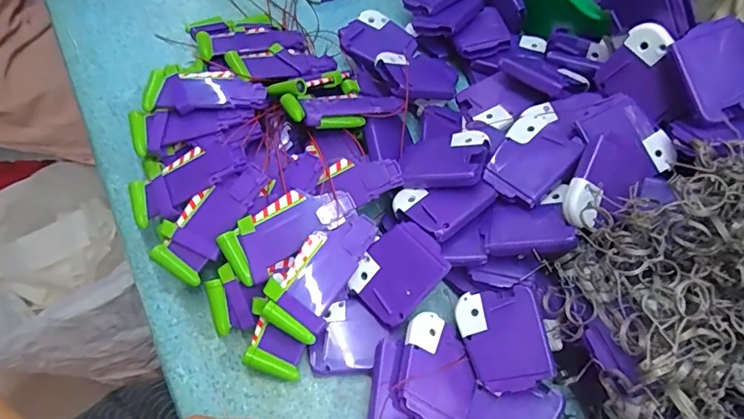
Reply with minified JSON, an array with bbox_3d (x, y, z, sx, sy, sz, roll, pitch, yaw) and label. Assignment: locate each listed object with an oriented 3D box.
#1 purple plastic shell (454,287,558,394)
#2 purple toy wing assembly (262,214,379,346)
[{"bbox_3d":[0.083,0.082,0.299,0.049,0.006,0.061,-18,68,17],"label":"purple plastic shell"},{"bbox_3d":[-0.035,0.039,0.310,0.042,0.008,0.087,31,73,-2],"label":"purple toy wing assembly"}]

